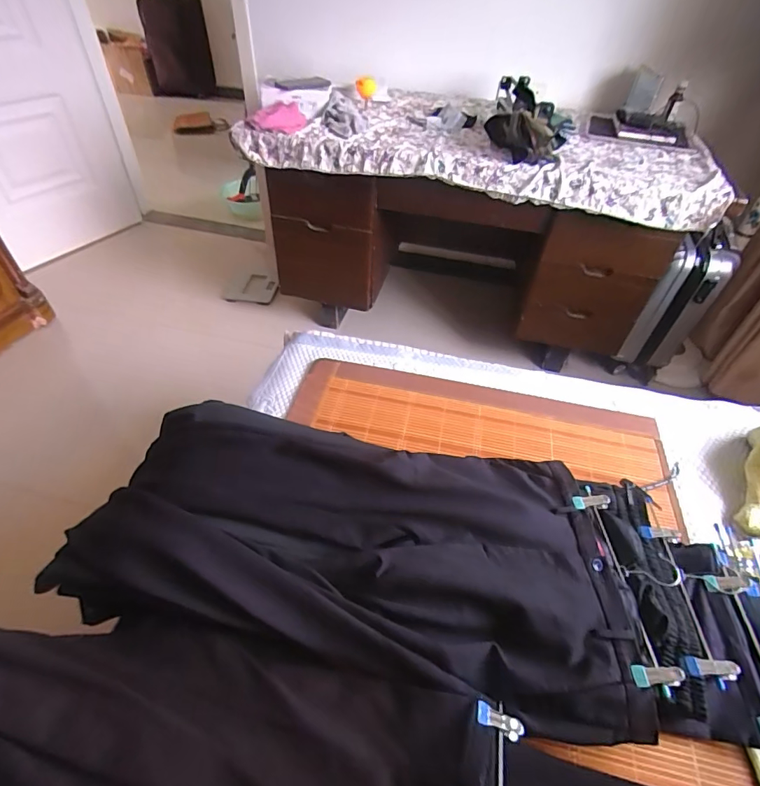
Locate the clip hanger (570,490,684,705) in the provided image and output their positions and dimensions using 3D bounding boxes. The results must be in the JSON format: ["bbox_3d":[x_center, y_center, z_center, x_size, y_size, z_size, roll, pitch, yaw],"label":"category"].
[{"bbox_3d":[0.375,0.255,0.616,0.127,0.023,0.294,1,46,-3],"label":"clip hanger"}]

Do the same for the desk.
[{"bbox_3d":[0.282,-0.627,1.546,1.297,0.663,0.594,11,46,7],"label":"desk"}]

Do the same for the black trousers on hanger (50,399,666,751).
[{"bbox_3d":[-0.056,0.203,0.629,0.783,0.077,0.401,6,46,2],"label":"black trousers on hanger"}]

